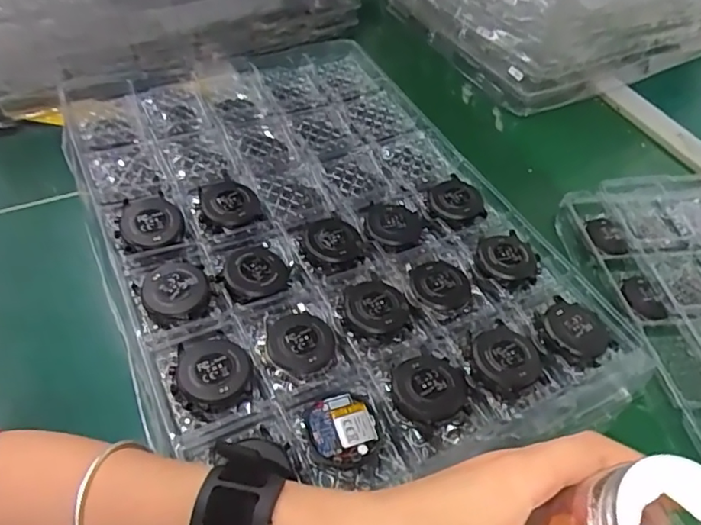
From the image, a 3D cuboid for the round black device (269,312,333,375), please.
[{"bbox_3d":[-0.031,0.051,0.349,0.040,0.010,0.043,3,50,-4],"label":"round black device"}]

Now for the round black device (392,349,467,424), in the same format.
[{"bbox_3d":[0.048,0.077,0.334,0.043,0.016,0.044,3,50,-4],"label":"round black device"}]

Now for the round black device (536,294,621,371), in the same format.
[{"bbox_3d":[0.156,0.049,0.374,0.050,0.013,0.046,3,50,-4],"label":"round black device"}]

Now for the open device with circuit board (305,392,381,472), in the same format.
[{"bbox_3d":[-0.003,0.097,0.314,0.043,0.010,0.041,3,50,-4],"label":"open device with circuit board"}]

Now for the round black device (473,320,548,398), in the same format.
[{"bbox_3d":[0.103,0.062,0.353,0.046,0.013,0.047,3,50,-4],"label":"round black device"}]

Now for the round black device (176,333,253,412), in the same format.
[{"bbox_3d":[-0.082,0.066,0.329,0.043,0.009,0.049,-4,51,-10],"label":"round black device"}]

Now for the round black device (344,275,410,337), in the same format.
[{"bbox_3d":[0.017,0.030,0.372,0.042,0.010,0.045,3,50,-4],"label":"round black device"}]

